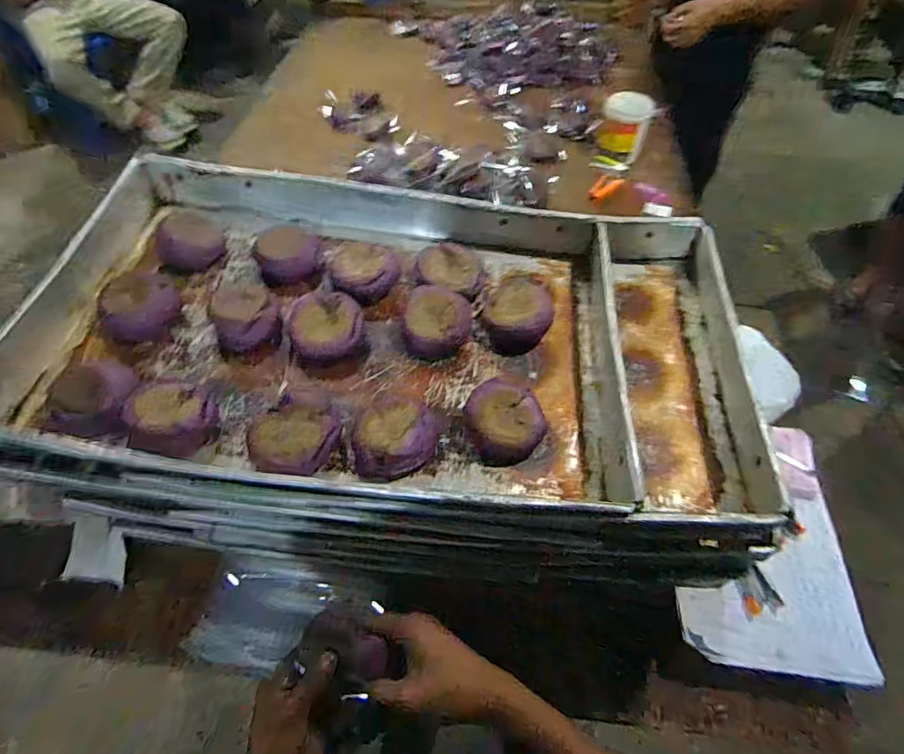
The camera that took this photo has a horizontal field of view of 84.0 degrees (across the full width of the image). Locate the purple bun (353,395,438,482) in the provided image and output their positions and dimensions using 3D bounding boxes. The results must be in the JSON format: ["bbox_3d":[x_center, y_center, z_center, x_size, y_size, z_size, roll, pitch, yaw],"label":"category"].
[{"bbox_3d":[-0.060,0.061,0.498,0.082,0.043,0.075,0,54,0],"label":"purple bun"}]

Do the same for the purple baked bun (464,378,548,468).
[{"bbox_3d":[0.054,0.043,0.522,0.080,0.036,0.096,-10,55,-7],"label":"purple baked bun"}]

